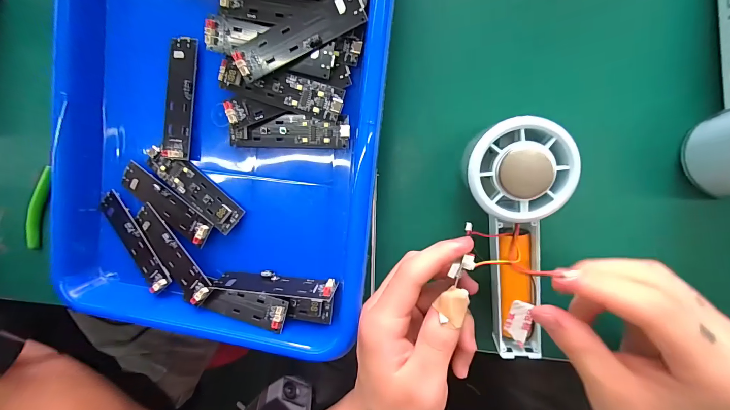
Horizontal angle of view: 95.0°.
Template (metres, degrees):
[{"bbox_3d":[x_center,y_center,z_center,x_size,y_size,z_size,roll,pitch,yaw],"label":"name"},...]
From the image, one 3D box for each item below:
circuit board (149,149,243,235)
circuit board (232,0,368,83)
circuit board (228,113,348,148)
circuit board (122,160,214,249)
[{"bbox_3d":[-0.134,-0.014,0.258,0.089,0.011,0.024,39,99,6],"label":"circuit board"},{"bbox_3d":[-0.044,-0.111,0.219,0.090,0.004,0.023,-25,88,11],"label":"circuit board"},{"bbox_3d":[-0.056,-0.054,0.243,0.089,0.008,0.023,3,94,11],"label":"circuit board"},{"bbox_3d":[-0.158,-0.001,0.261,0.089,0.009,0.025,35,99,7],"label":"circuit board"}]

